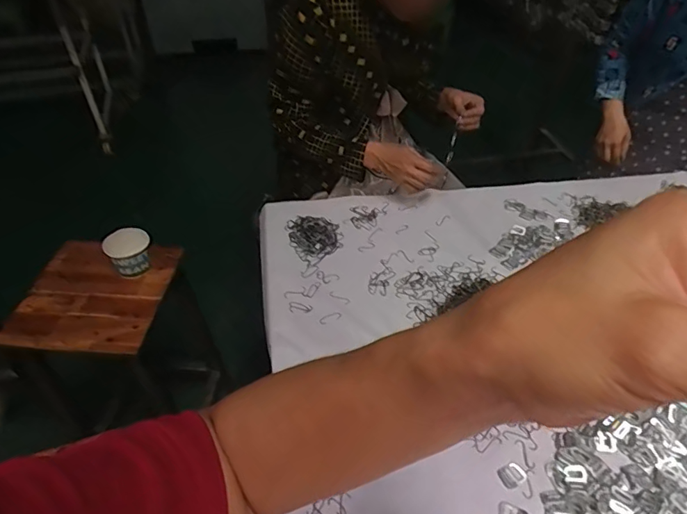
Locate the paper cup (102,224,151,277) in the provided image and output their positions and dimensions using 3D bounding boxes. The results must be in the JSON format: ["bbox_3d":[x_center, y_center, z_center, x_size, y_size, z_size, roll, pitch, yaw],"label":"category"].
[{"bbox_3d":[-0.452,-0.015,0.987,0.081,0.087,0.075,1,46,-1],"label":"paper cup"}]

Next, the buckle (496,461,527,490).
[{"bbox_3d":[0.212,0.273,0.583,0.033,0.004,0.026,-19,49,-20],"label":"buckle"}]

